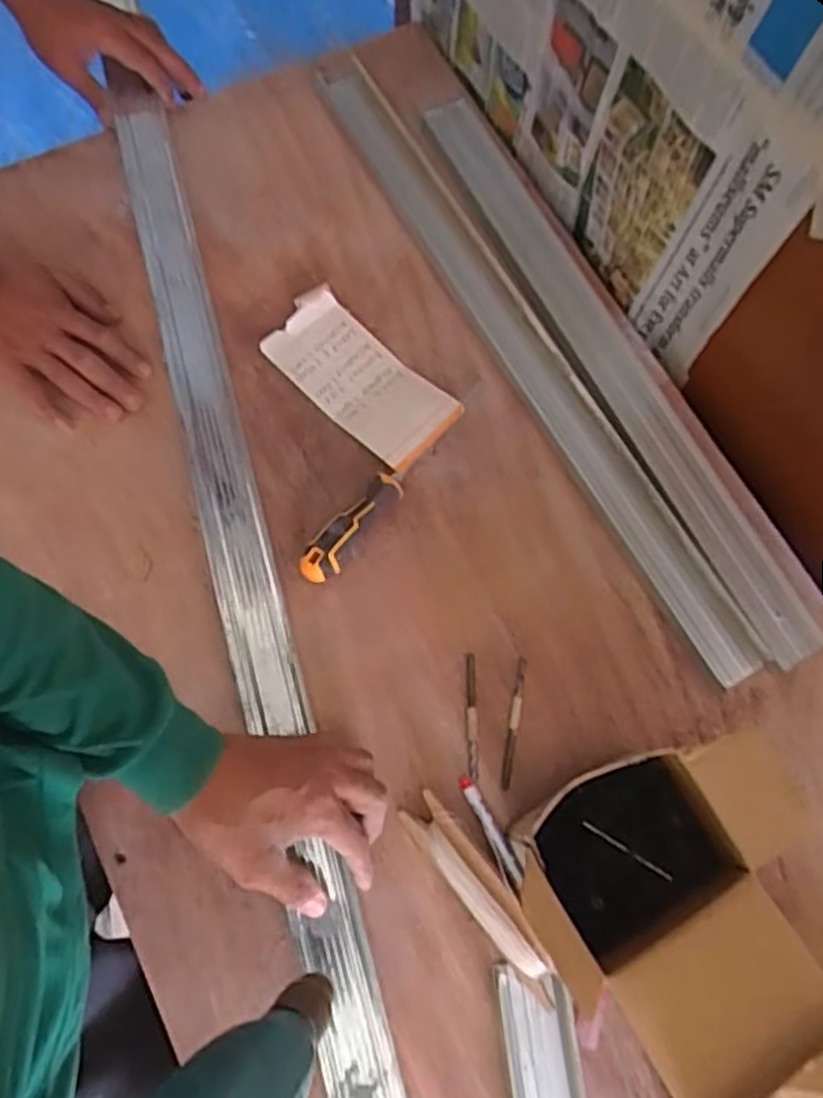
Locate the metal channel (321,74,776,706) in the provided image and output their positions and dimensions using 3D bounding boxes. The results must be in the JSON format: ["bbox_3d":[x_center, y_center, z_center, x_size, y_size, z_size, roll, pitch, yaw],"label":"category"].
[{"bbox_3d":[0.095,-0.191,0.647,0.049,0.024,0.673,-29,75,-9],"label":"metal channel"}]

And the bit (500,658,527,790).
[{"bbox_3d":[0.080,0.134,0.560,0.008,0.005,0.098,11,73,3],"label":"bit"}]

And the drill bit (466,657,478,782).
[{"bbox_3d":[0.047,0.130,0.563,0.008,0.004,0.096,0,73,0],"label":"drill bit"}]

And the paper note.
[{"bbox_3d":[-0.047,-0.151,0.635,0.178,0.017,0.082,43,78,12],"label":"paper note"}]

